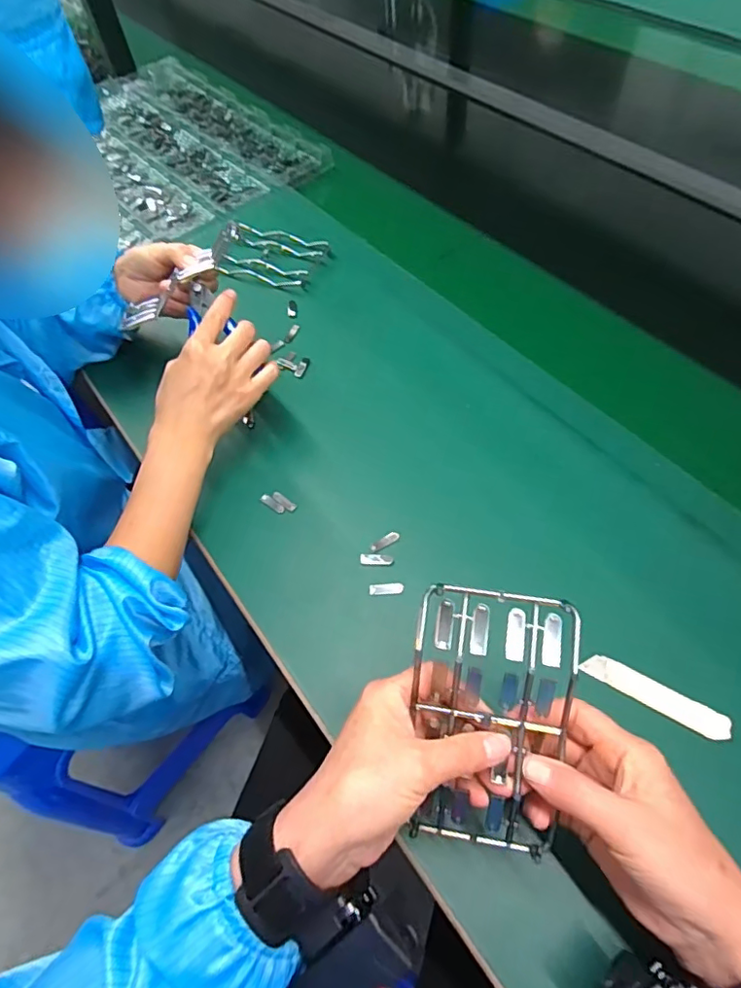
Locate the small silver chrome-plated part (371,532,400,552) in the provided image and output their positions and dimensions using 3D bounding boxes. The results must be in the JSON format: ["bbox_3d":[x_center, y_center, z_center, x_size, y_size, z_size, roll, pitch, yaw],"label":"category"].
[{"bbox_3d":[0.013,0.042,0.482,0.028,0.004,0.008,-30,61,-13],"label":"small silver chrome-plated part"}]

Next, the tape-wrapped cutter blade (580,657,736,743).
[{"bbox_3d":[0.210,0.149,0.402,0.101,0.008,0.020,26,64,19],"label":"tape-wrapped cutter blade"}]

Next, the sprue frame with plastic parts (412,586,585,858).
[{"bbox_3d":[0.069,0.131,0.311,0.086,0.014,0.149,5,94,11],"label":"sprue frame with plastic parts"}]

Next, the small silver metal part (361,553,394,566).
[{"bbox_3d":[0.005,0.057,0.474,0.028,0.004,0.011,1,59,6],"label":"small silver metal part"}]

